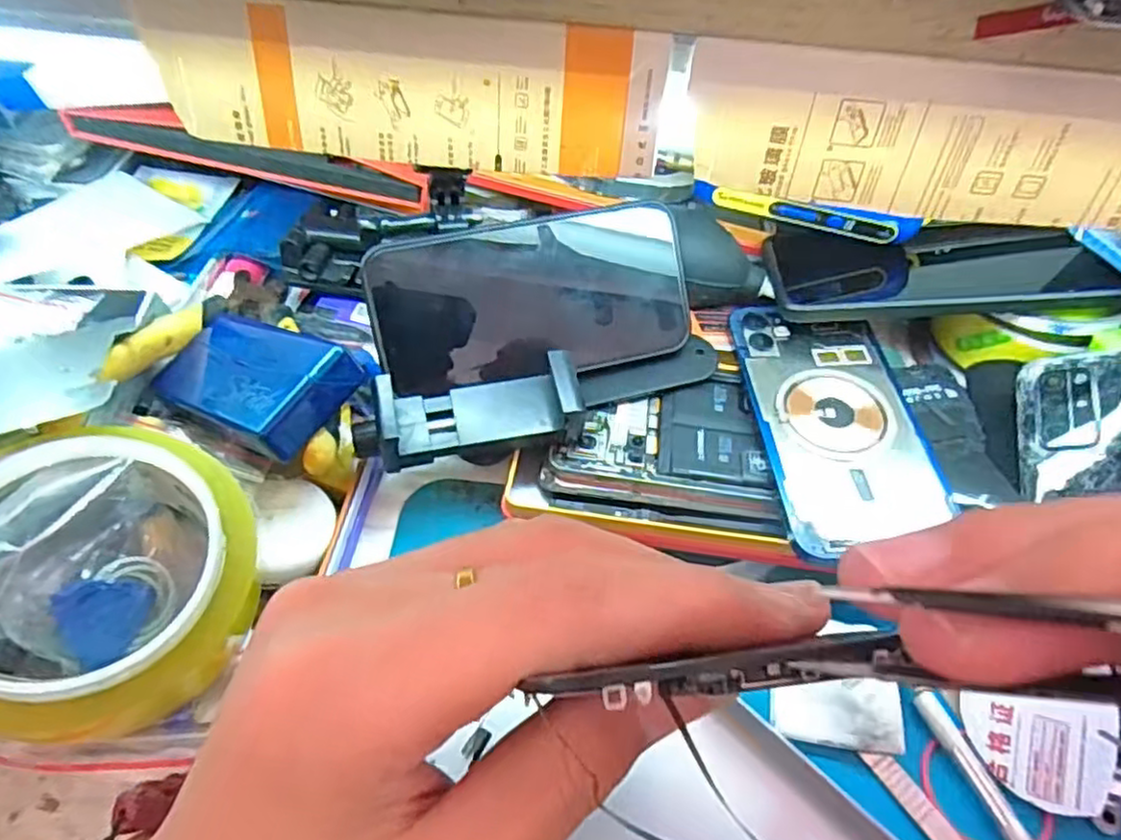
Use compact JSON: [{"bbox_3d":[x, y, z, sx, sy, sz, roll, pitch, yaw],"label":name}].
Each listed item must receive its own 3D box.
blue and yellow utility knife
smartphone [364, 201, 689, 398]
[{"bbox_3d":[0.123,-0.104,0.348,0.112,0.015,0.009,11,54,5],"label":"blue and yellow utility knife"},{"bbox_3d":[-0.011,-0.057,0.317,0.141,0.009,0.072,-10,96,-15],"label":"smartphone"}]

